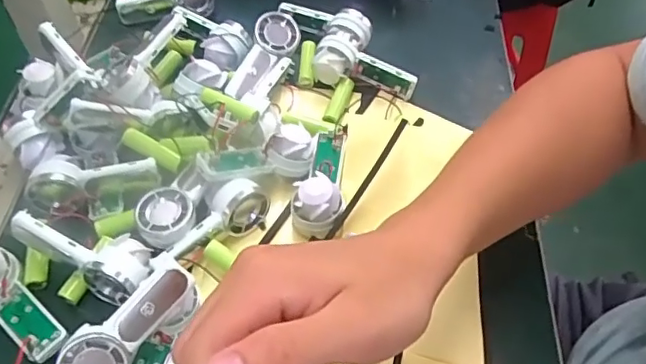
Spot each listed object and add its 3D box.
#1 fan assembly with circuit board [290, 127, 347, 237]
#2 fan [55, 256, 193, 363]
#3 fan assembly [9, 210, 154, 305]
[{"bbox_3d":[0.000,-0.008,0.428,0.037,0.031,0.100,6,56,2],"label":"fan assembly with circuit board"},{"bbox_3d":[-0.117,0.089,0.340,0.095,0.027,0.039,-43,101,-11],"label":"fan"},{"bbox_3d":[-0.163,0.047,0.378,0.091,0.032,0.038,22,57,-3],"label":"fan assembly"}]

